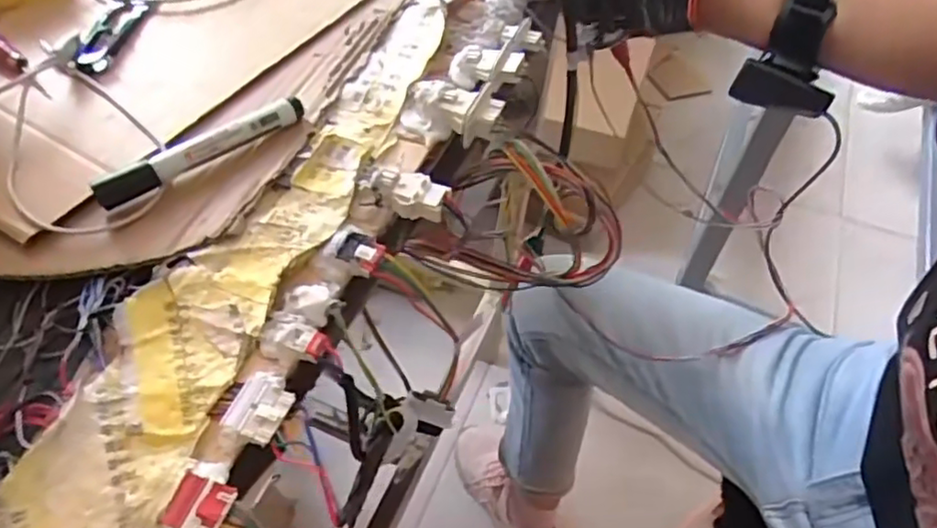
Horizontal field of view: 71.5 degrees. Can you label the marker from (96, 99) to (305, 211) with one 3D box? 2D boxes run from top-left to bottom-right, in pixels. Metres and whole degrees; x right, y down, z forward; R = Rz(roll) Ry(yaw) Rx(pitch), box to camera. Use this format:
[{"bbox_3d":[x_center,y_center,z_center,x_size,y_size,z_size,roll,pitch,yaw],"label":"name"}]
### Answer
[{"bbox_3d":[-0.159,-0.070,0.396,0.130,0.021,0.013,-33,64,-24],"label":"marker"}]

